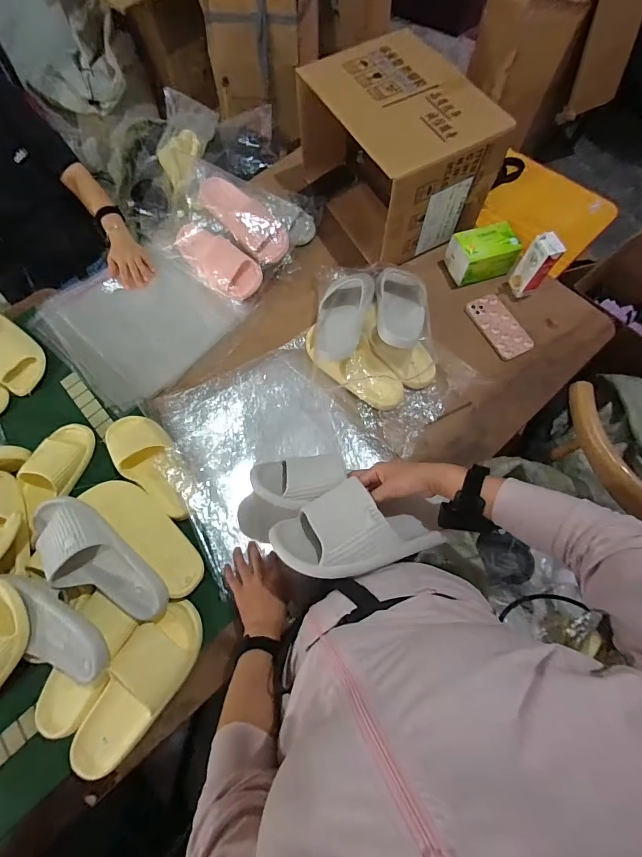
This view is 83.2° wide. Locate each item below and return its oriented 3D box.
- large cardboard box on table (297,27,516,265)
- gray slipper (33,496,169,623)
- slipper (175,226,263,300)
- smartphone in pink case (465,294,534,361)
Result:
[{"bbox_3d":[0.156,-0.624,0.830,0.257,0.263,0.412,-28,71,-9],"label":"large cardboard box on table"},{"bbox_3d":[-0.352,0.210,0.566,0.259,0.054,0.113,39,74,0],"label":"gray slipper"},{"bbox_3d":[-0.249,-0.391,0.847,0.230,0.077,0.093,34,73,13],"label":"slipper"},{"bbox_3d":[0.393,-0.229,0.799,0.082,0.014,0.158,-28,74,-4],"label":"smartphone in pink case"}]

